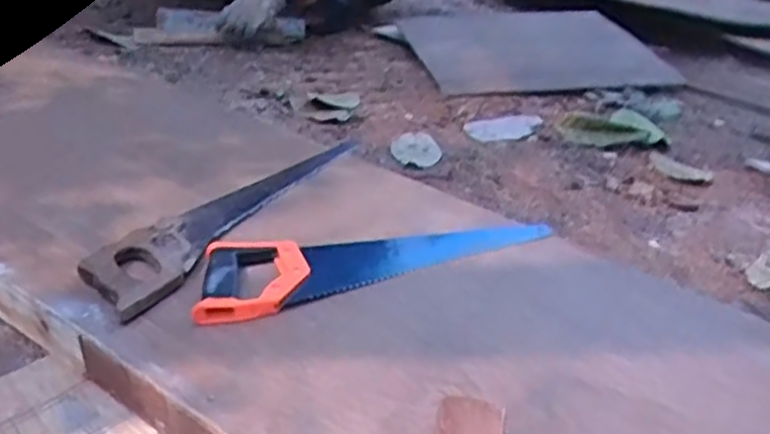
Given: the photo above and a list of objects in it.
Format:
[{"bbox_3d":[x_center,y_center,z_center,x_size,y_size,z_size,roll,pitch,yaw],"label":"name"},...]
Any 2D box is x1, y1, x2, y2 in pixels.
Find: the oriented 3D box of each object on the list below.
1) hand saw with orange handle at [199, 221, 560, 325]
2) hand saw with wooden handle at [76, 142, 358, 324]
[{"bbox_3d":[-0.001,0.044,0.838,0.433,0.025,0.123,-7,32,-20],"label":"hand saw with orange handle"},{"bbox_3d":[-0.187,-0.023,0.926,0.090,0.020,0.501,16,32,19],"label":"hand saw with wooden handle"}]

